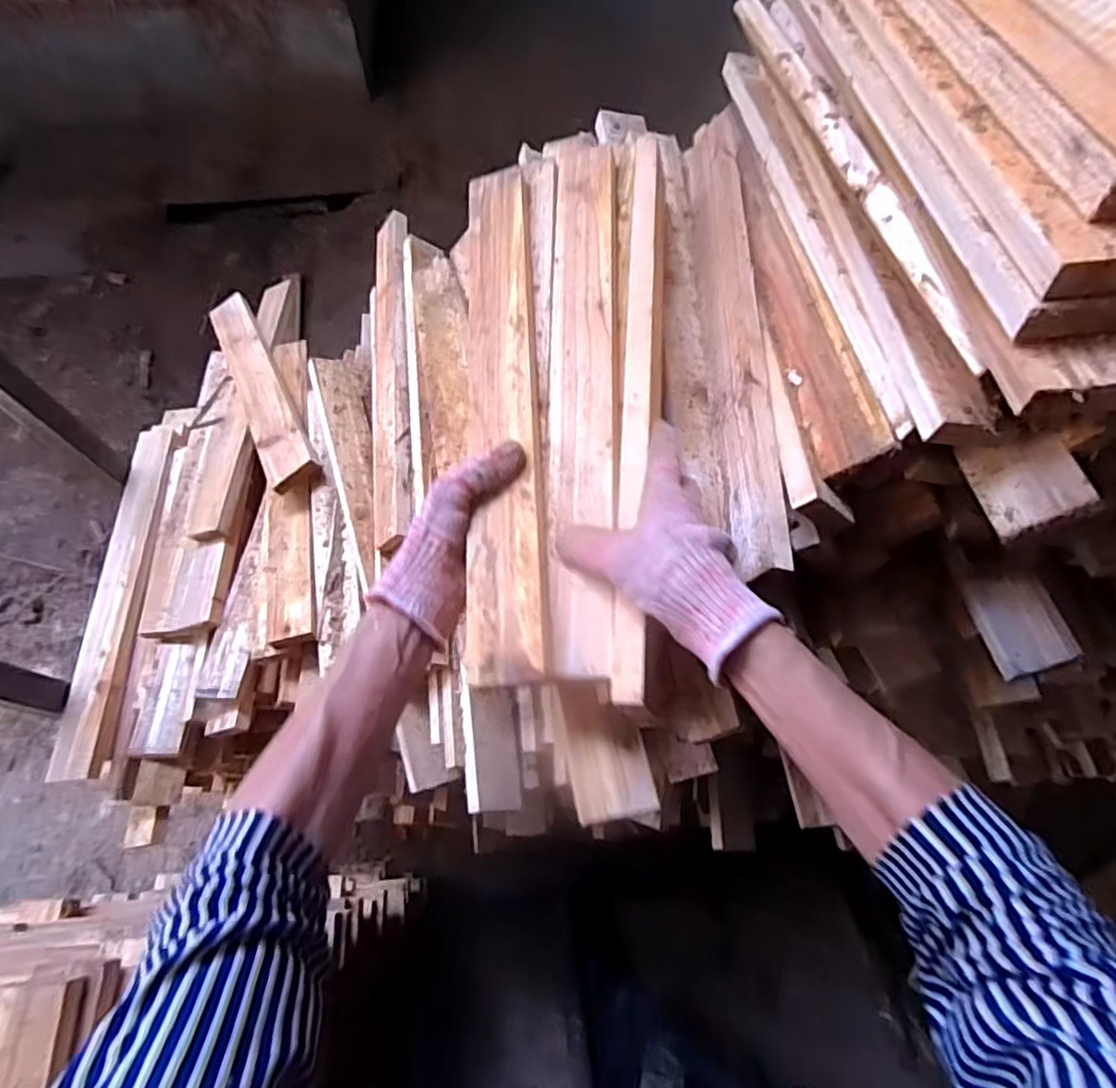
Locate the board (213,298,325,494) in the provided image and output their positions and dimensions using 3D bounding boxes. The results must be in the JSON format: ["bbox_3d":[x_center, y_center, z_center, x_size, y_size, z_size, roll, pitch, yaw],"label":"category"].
[{"bbox_3d":[-0.441,-0.243,0.926,0.065,0.027,0.481,-29,51,-11],"label":"board"}]

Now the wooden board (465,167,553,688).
[{"bbox_3d":[-0.042,-0.130,0.496,0.055,0.018,0.471,-3,64,-1],"label":"wooden board"}]

